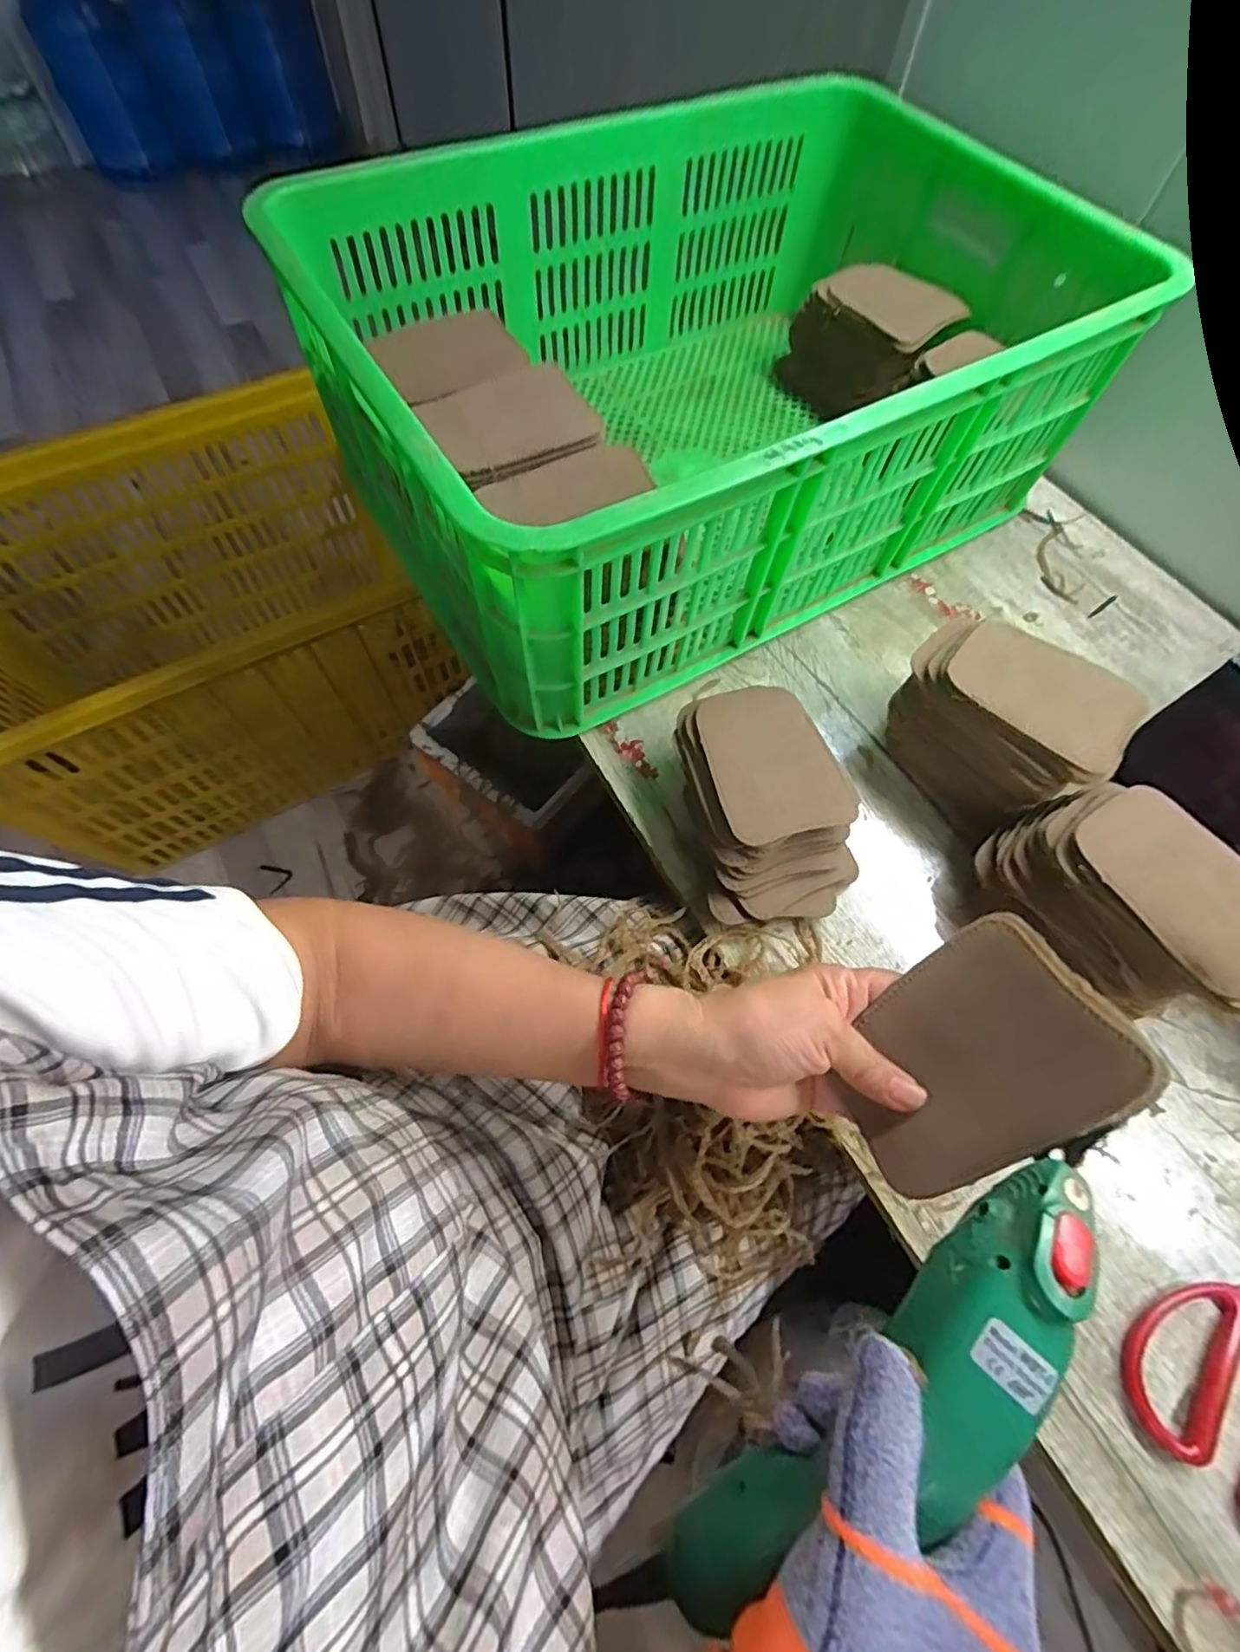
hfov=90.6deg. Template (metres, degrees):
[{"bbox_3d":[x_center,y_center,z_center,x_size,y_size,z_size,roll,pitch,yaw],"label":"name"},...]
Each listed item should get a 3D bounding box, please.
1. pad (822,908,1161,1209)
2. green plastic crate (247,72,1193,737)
[{"bbox_3d":[0.156,0.106,0.278,0.118,0.008,0.090,-47,35,19],"label":"pad"},{"bbox_3d":[0.105,-0.411,0.556,0.665,0.207,0.438,-29,69,-15],"label":"green plastic crate"}]

